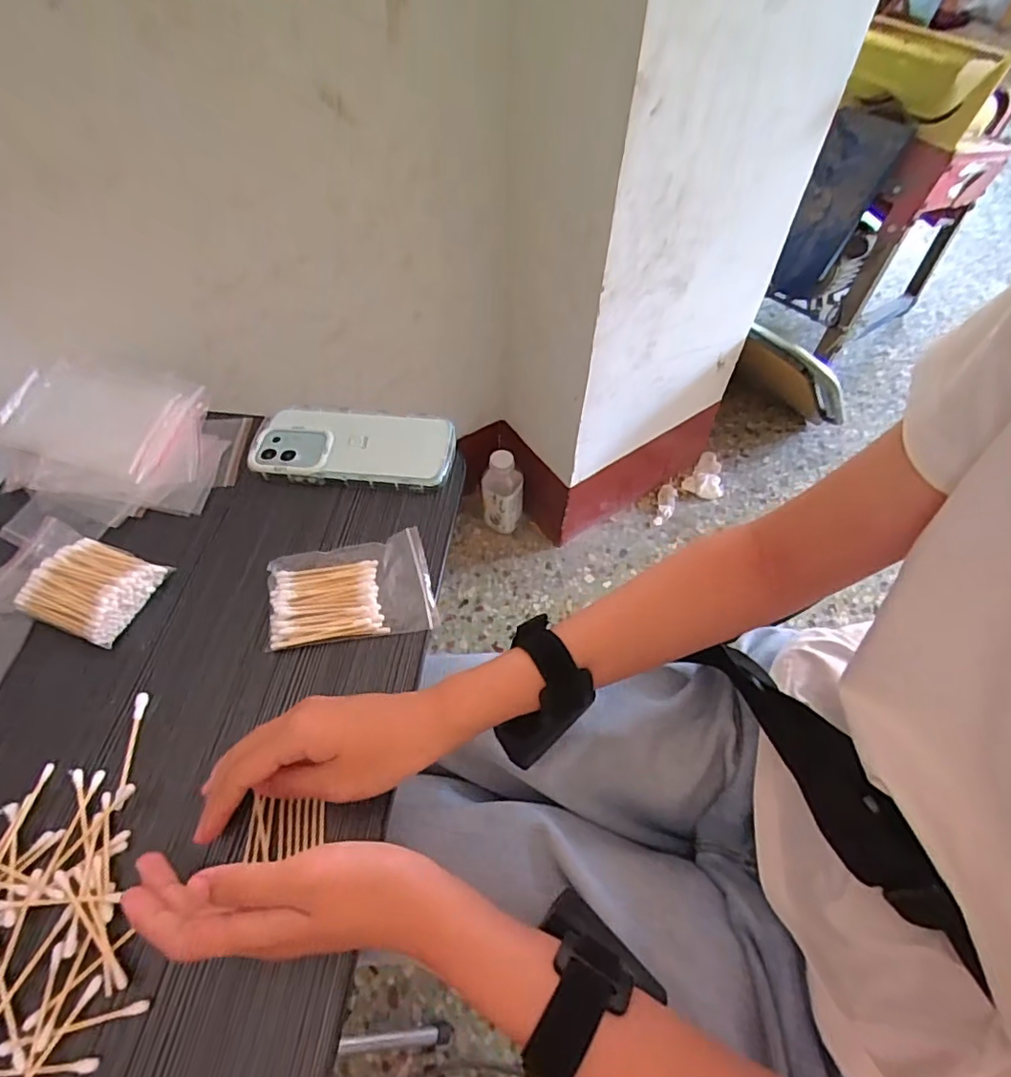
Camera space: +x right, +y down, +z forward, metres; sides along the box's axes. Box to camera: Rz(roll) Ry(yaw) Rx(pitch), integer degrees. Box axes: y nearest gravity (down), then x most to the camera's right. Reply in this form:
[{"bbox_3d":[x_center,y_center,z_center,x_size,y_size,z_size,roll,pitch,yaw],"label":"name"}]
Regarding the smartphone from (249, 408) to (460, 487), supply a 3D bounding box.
[{"bbox_3d":[-0.130,-0.079,0.486,0.167,0.017,0.069,5,57,3],"label":"smartphone"}]

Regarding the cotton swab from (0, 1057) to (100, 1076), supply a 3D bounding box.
[{"bbox_3d":[-0.233,0.258,0.272,0.068,0.005,0.006,-3,57,-2],"label":"cotton swab"}]

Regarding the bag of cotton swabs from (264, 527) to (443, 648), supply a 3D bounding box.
[{"bbox_3d":[-0.113,0.039,0.410,0.115,0.019,0.074,-11,57,-7],"label":"bag of cotton swabs"}]

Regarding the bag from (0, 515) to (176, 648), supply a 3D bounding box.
[{"bbox_3d":[-0.314,0.031,0.408,0.111,0.026,0.070,16,58,11],"label":"bag"}]

